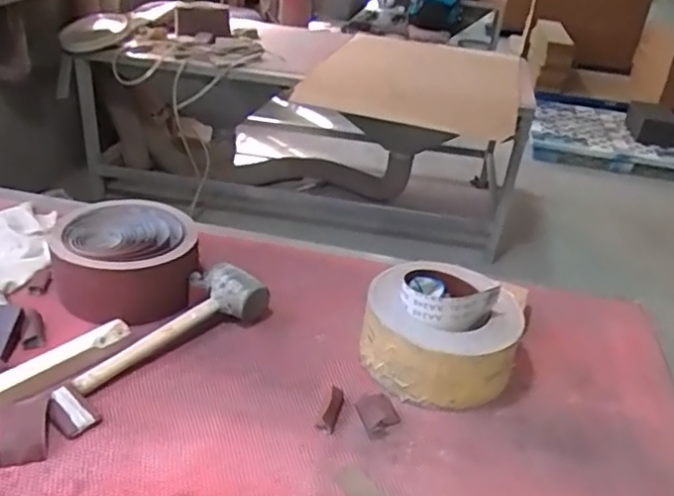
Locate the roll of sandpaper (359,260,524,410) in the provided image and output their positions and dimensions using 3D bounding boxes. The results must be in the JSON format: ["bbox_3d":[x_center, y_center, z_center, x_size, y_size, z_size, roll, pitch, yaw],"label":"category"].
[{"bbox_3d":[0.176,0.126,1.053,0.240,0.137,0.270,10,31,8],"label":"roll of sandpaper"}]

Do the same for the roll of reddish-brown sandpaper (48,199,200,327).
[{"bbox_3d":[-0.395,0.014,1.152,0.253,0.116,0.244,-7,33,-20],"label":"roll of reddish-brown sandpaper"}]

